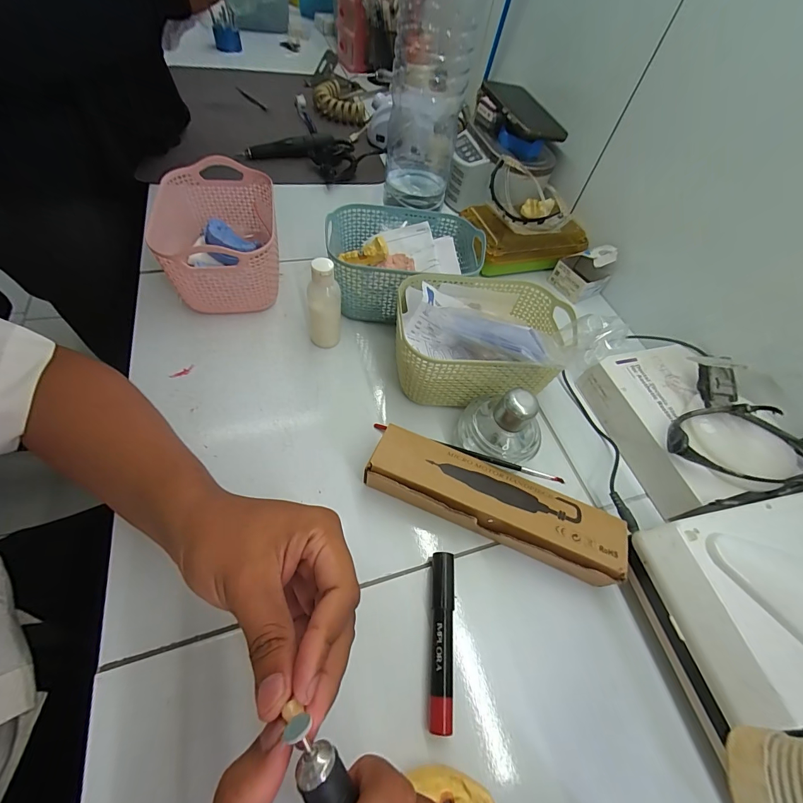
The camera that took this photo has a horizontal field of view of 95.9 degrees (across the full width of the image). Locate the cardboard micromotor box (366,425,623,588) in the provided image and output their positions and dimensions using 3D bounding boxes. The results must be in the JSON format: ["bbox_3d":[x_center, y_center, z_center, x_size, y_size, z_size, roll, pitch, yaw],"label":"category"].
[{"bbox_3d":[0.074,0.088,0.308,0.213,0.040,0.058,23,55,6],"label":"cardboard micromotor box"}]

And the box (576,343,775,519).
[{"bbox_3d":[0.278,0.021,0.374,0.124,0.051,0.161,-13,59,-18],"label":"box"}]

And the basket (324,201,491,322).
[{"bbox_3d":[0.004,-0.160,0.435,0.171,0.077,0.128,2,56,-9],"label":"basket"}]

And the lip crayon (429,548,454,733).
[{"bbox_3d":[0.030,0.169,0.264,0.017,0.017,0.107,7,56,-4],"label":"lip crayon"}]

